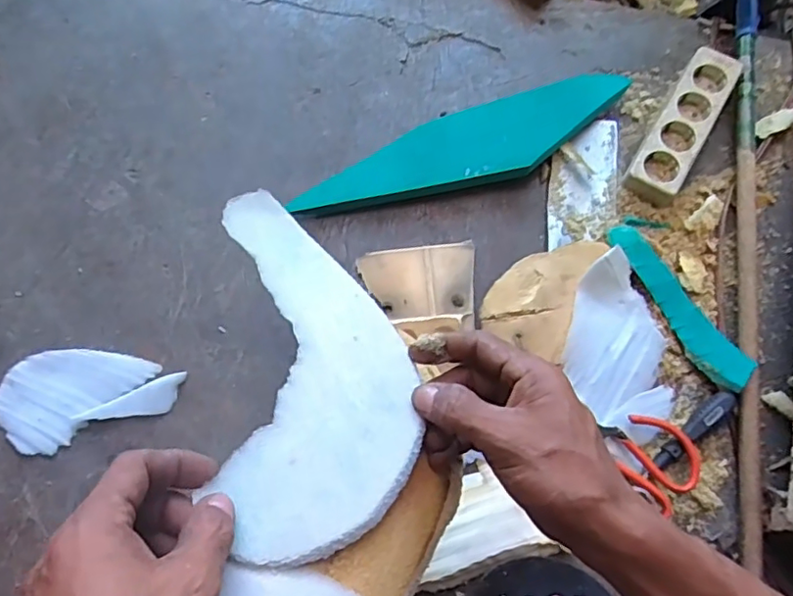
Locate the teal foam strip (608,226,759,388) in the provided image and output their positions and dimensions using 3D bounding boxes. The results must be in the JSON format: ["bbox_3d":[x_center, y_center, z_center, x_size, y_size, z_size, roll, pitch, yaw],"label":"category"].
[{"bbox_3d":[0.291,0.006,0.603,0.037,0.029,0.197,-31,74,-9],"label":"teal foam strip"}]

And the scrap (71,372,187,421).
[{"bbox_3d":[-0.266,0.107,0.584,0.108,0.006,0.034,-17,73,-5],"label":"scrap"}]

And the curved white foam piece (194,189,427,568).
[{"bbox_3d":[-0.061,0.019,0.392,0.112,0.022,0.296,-14,48,-5],"label":"curved white foam piece"}]

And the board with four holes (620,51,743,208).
[{"bbox_3d":[0.322,-0.193,0.653,0.054,0.046,0.197,30,74,9],"label":"board with four holes"}]

